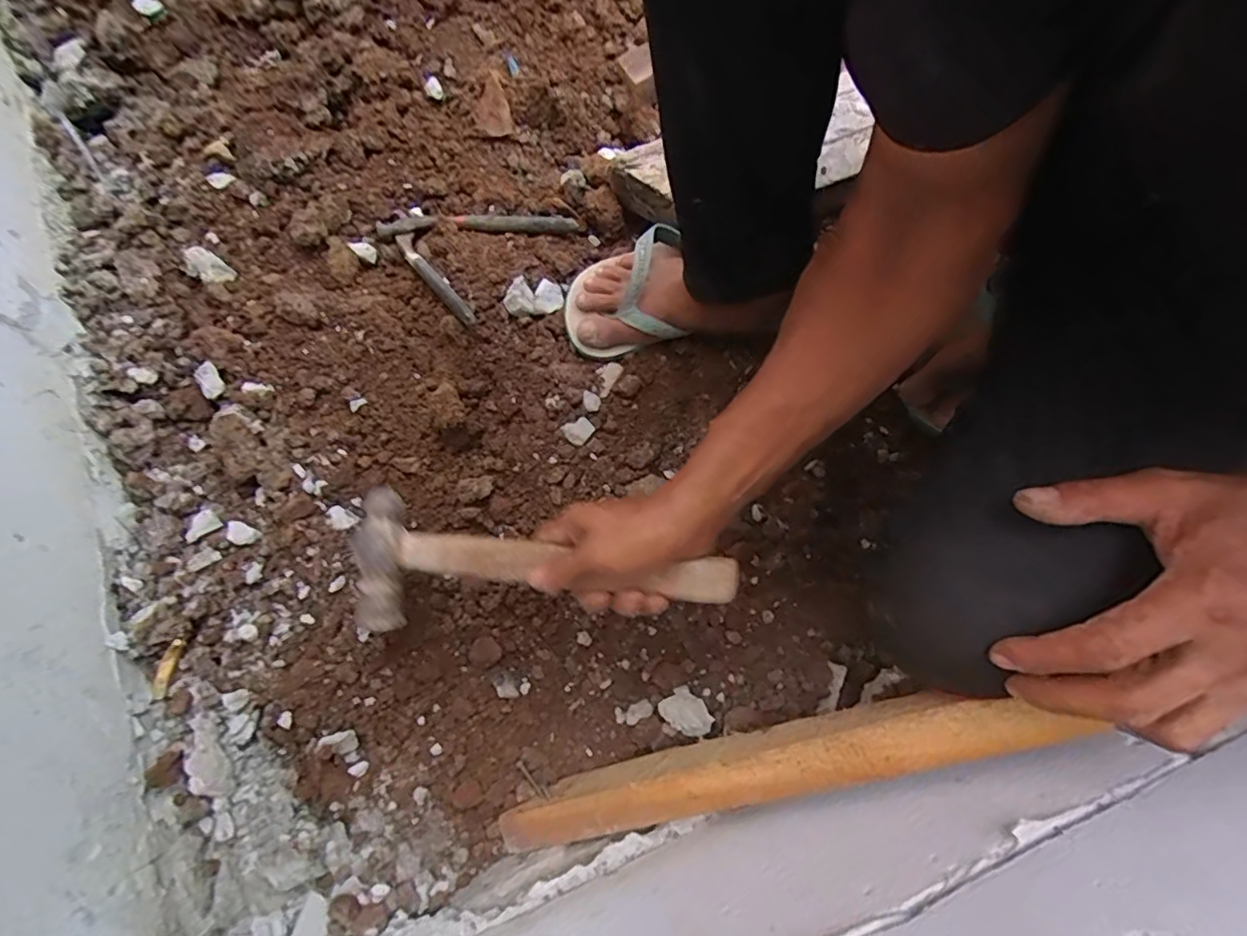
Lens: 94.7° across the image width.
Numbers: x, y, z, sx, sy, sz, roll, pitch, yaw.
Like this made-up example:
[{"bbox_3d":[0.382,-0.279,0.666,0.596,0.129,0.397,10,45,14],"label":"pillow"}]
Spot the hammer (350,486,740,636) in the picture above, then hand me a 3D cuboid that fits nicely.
[{"bbox_3d":[-0.066,0.078,0.434,0.294,0.031,0.105,2,77,12],"label":"hammer"}]

